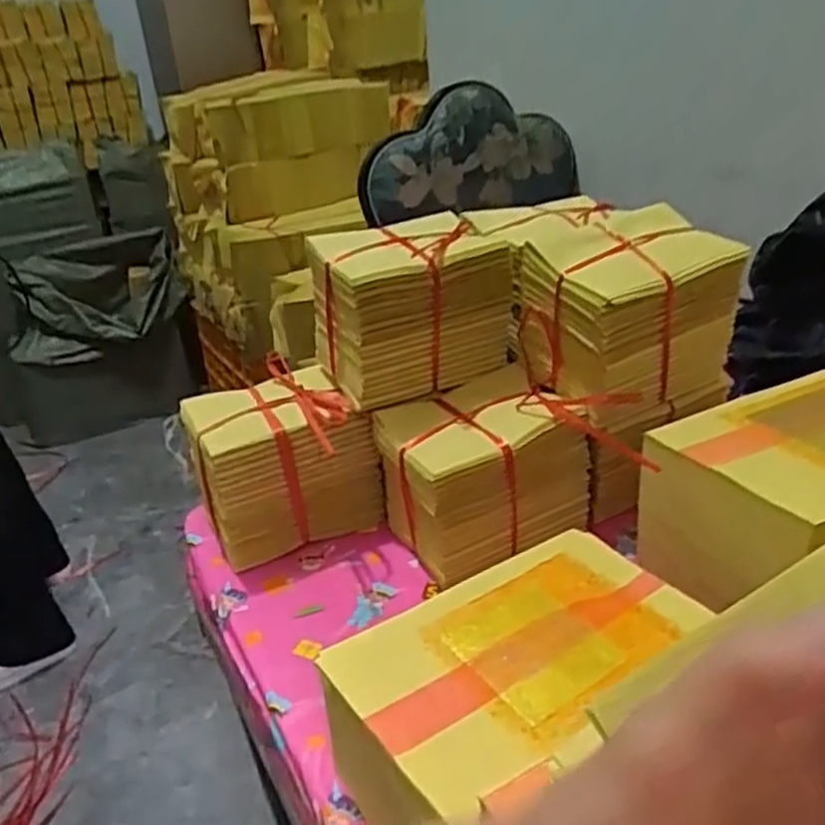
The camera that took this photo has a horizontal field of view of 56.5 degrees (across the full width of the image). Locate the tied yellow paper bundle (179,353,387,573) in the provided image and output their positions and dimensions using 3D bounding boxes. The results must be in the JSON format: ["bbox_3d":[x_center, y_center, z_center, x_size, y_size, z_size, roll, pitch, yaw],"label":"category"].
[{"bbox_3d":[-0.129,0.054,0.776,0.165,0.144,0.128,-16,31,-22],"label":"tied yellow paper bundle"}]

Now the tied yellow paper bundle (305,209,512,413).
[{"bbox_3d":[-0.005,-0.101,0.765,0.163,0.152,0.123,-19,32,-26],"label":"tied yellow paper bundle"}]

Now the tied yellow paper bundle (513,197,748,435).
[{"bbox_3d":[0.198,-0.088,0.724,0.168,0.162,0.131,-16,31,-21],"label":"tied yellow paper bundle"}]

